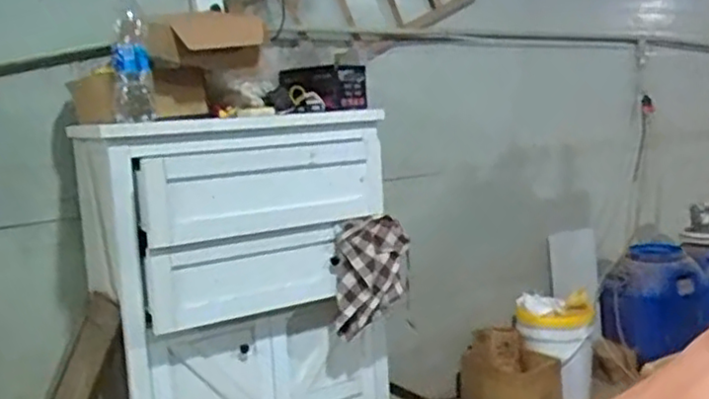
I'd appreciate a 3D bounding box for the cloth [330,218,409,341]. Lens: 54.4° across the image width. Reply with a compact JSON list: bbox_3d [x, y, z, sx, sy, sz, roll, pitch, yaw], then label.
[{"bbox_3d":[0.047,0.206,1.892,0.226,0.289,0.102,-8,8,-33],"label":"cloth"}]

